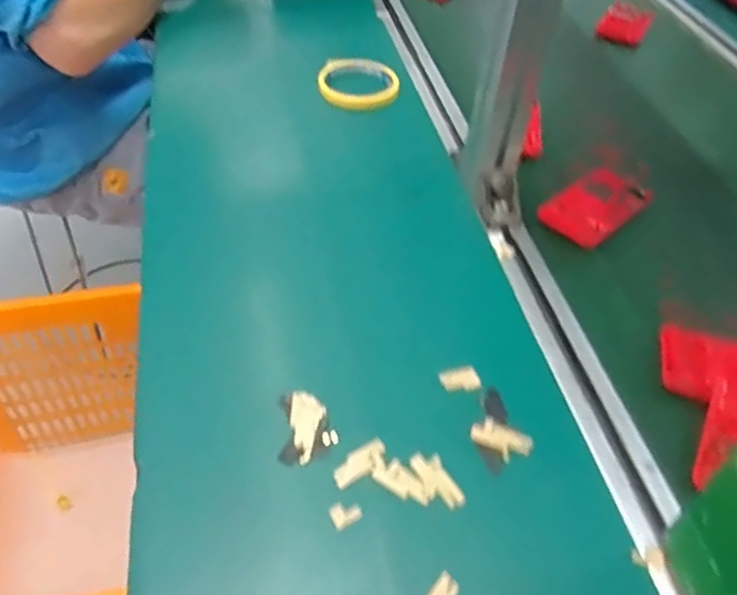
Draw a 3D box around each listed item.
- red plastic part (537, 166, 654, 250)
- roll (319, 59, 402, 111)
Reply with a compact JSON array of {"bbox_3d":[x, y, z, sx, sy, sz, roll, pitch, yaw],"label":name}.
[{"bbox_3d":[0.216,-0.089,0.617,0.106,0.012,0.064,-31,56,-29],"label":"red plastic part"},{"bbox_3d":[-0.012,-0.250,0.757,0.094,0.020,0.096,3,47,-3],"label":"roll"}]

